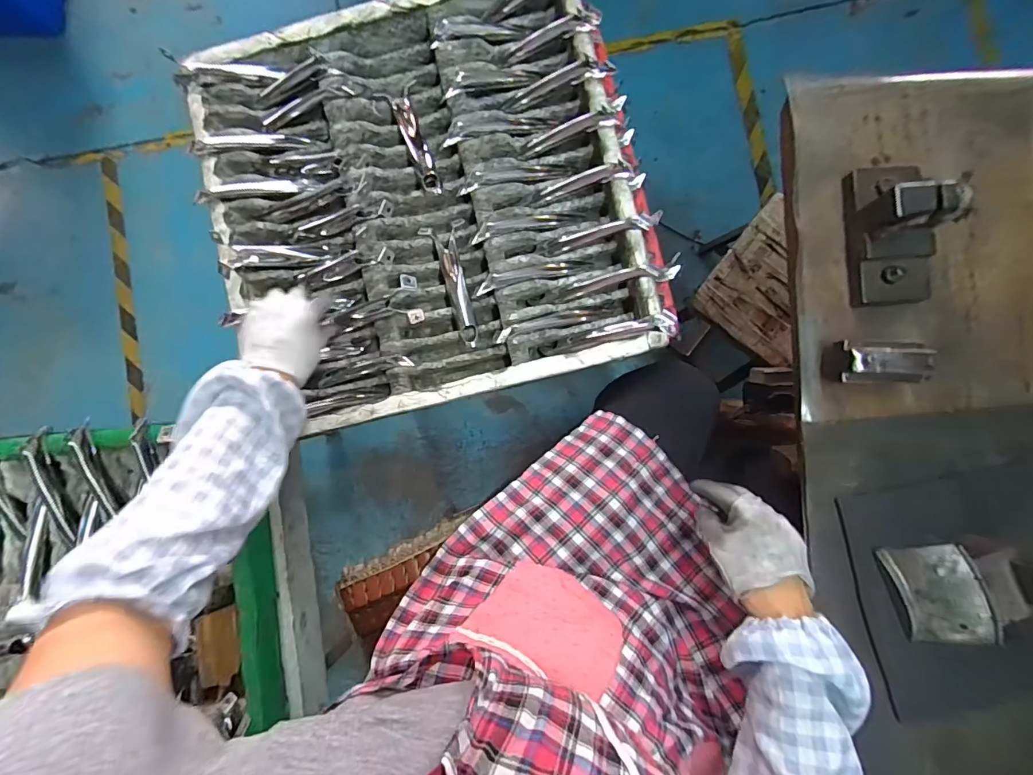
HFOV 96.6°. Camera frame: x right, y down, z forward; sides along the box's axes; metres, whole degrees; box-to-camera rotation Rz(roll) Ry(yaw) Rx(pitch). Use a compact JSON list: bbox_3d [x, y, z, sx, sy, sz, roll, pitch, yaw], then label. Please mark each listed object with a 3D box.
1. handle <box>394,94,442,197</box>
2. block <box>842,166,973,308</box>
[{"bbox_3d":[-0.138,-0.335,0.640,0.026,0.021,0.145,-21,86,1],"label":"handle"},{"bbox_3d":[0.359,-0.149,0.426,0.063,0.063,0.132,-1,87,2],"label":"block"}]

